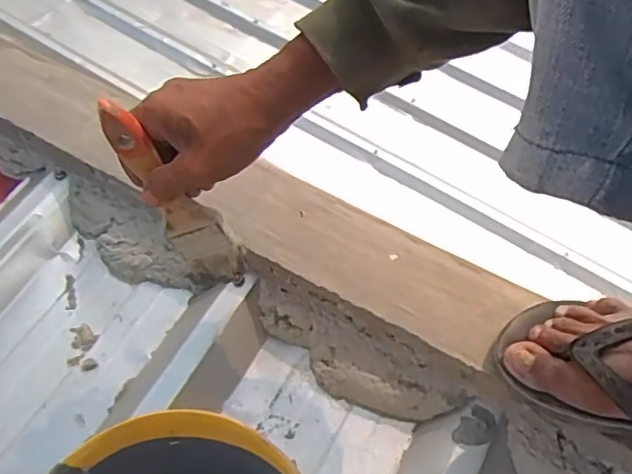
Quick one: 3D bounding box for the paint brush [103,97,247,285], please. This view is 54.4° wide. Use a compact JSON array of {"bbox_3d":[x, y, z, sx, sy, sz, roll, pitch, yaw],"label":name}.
[{"bbox_3d":[-0.108,-0.027,0.459,0.040,0.190,0.019,-3,52,22],"label":"paint brush"}]

